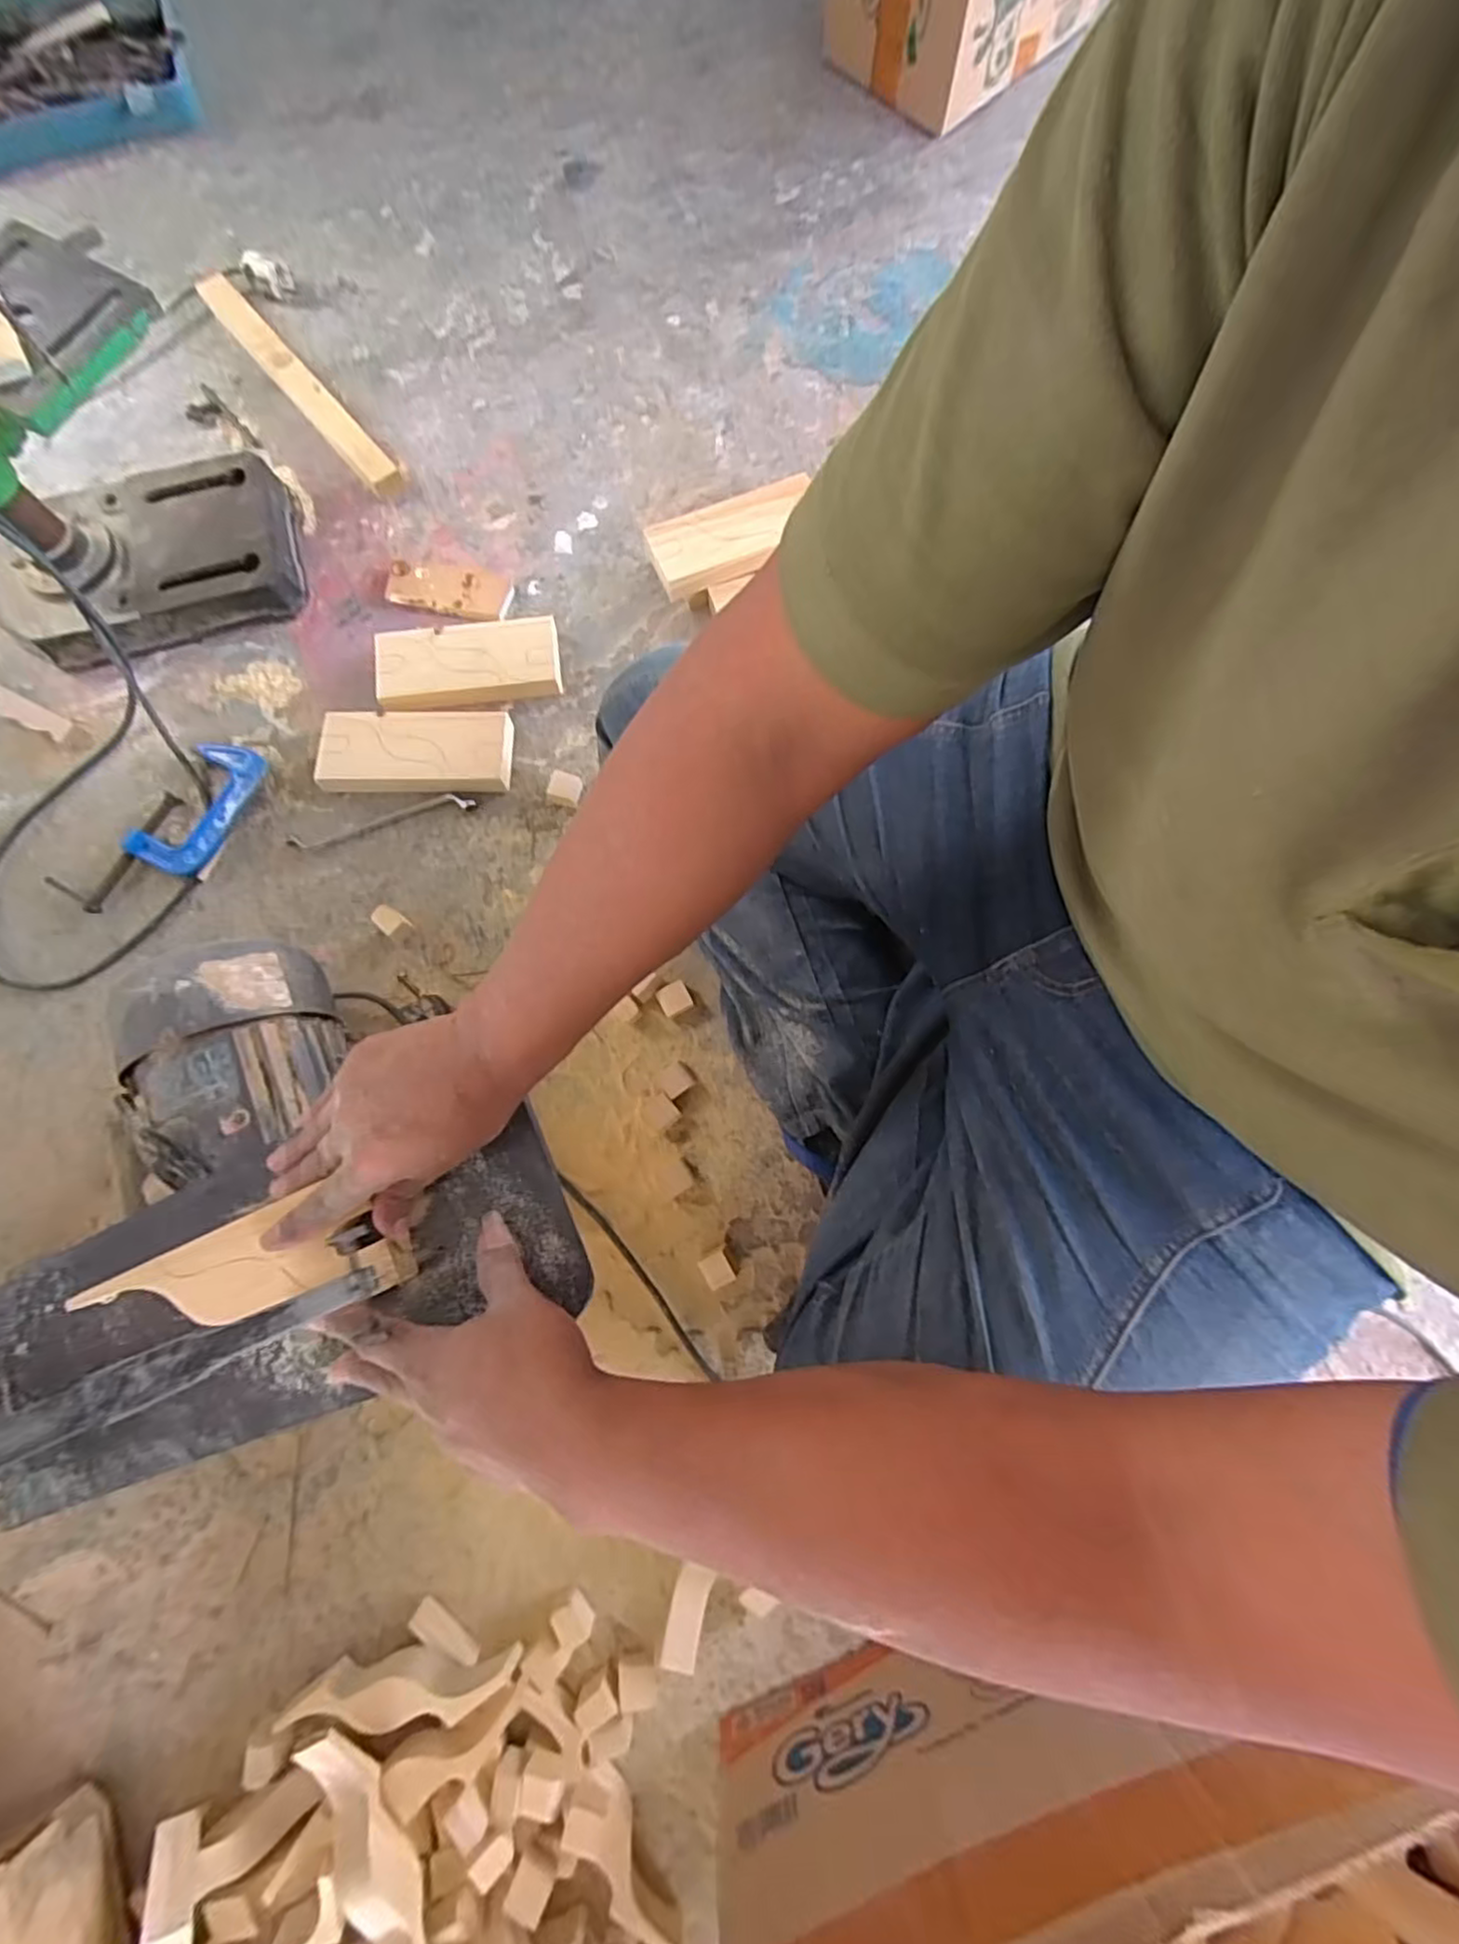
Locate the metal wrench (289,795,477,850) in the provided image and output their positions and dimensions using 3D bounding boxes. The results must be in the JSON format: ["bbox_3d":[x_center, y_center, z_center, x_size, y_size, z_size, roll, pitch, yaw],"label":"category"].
[{"bbox_3d":[-0.338,-0.148,0.682,0.182,0.007,0.021,-14,77,-4],"label":"metal wrench"}]

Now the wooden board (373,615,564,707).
[{"bbox_3d":[-0.263,-0.311,0.709,0.180,0.025,0.087,-6,76,-2],"label":"wooden board"}]

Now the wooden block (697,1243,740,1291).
[{"bbox_3d":[-0.009,0.249,0.590,0.026,0.019,0.026,-33,79,-8],"label":"wooden block"}]

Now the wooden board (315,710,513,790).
[{"bbox_3d":[-0.304,-0.218,0.687,0.180,0.032,0.081,-3,76,-1],"label":"wooden board"}]

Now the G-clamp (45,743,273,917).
[{"bbox_3d":[-0.536,-0.135,0.671,0.093,0.021,0.213,38,79,9],"label":"G-clamp"}]

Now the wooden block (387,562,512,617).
[{"bbox_3d":[-0.297,-0.405,0.738,0.124,0.009,0.052,7,76,2],"label":"wooden block"}]

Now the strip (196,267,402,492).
[{"bbox_3d":[-0.492,-0.674,0.792,0.039,0.023,0.392,-39,79,-9],"label":"strip"}]

